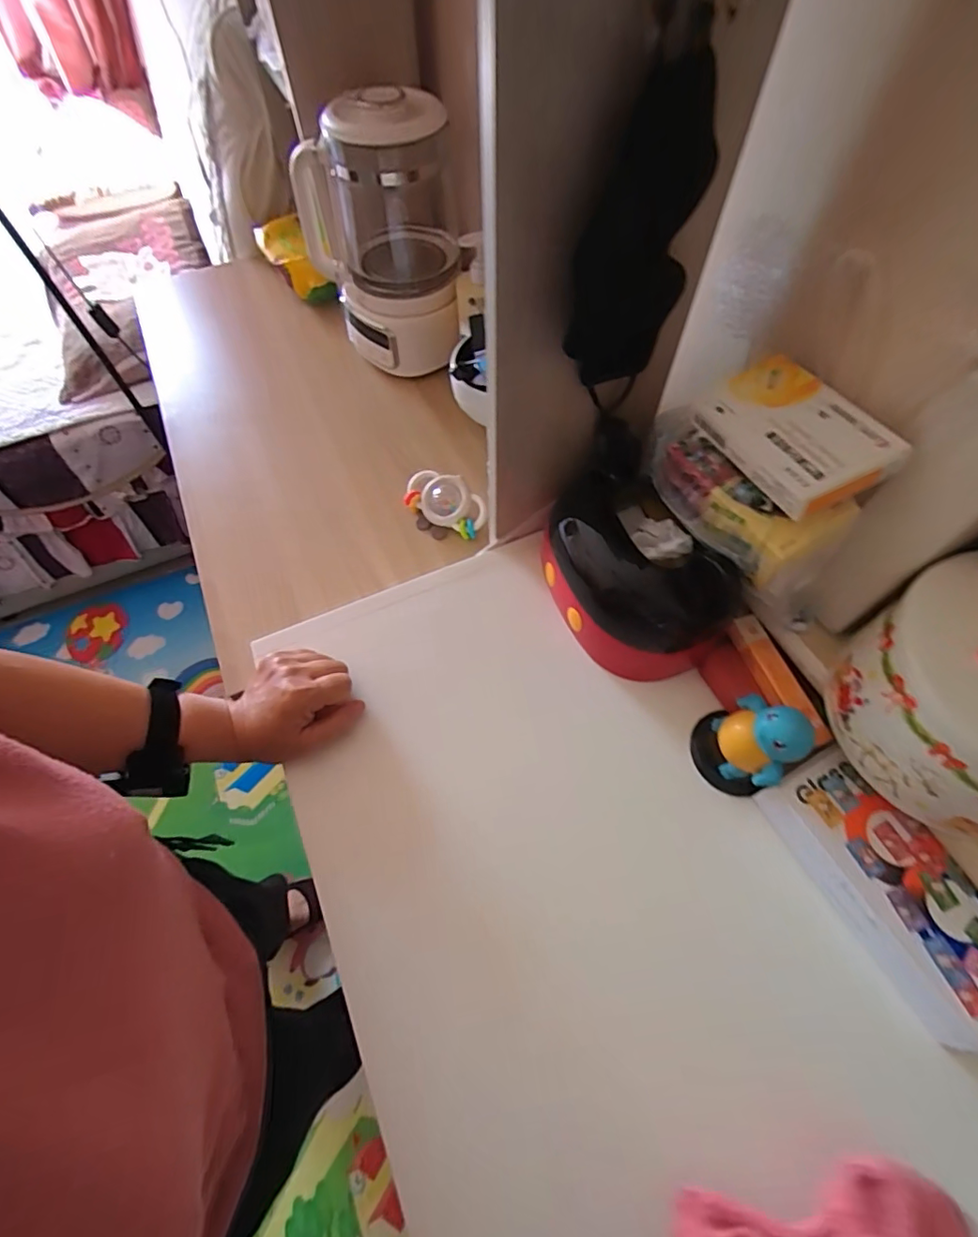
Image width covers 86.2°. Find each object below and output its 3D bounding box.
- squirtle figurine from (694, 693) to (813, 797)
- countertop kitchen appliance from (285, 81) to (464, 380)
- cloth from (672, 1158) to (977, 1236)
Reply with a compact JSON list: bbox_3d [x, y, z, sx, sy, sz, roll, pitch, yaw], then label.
[{"bbox_3d":[0.208,0.100,0.422,0.054,0.096,0.067,-37,67,-16],"label":"squirtle figurine"},{"bbox_3d":[-0.151,-0.527,0.751,0.199,0.304,0.176,-11,62,-4],"label":"countertop kitchen appliance"},{"bbox_3d":[0.184,0.340,0.293,0.156,0.030,0.043,-14,62,9],"label":"cloth"}]

